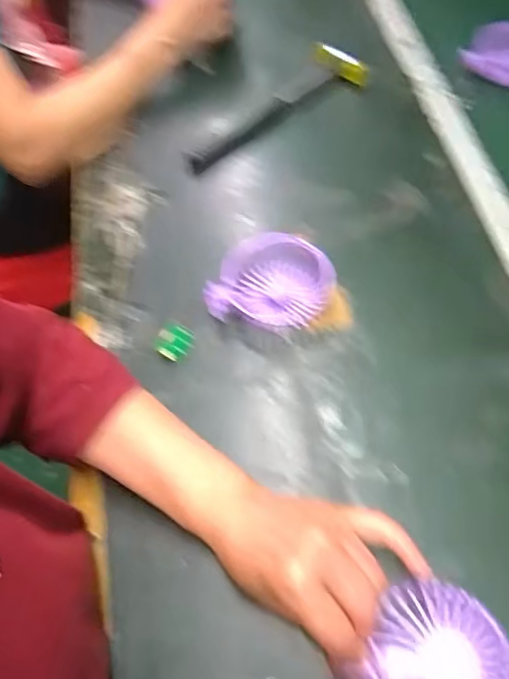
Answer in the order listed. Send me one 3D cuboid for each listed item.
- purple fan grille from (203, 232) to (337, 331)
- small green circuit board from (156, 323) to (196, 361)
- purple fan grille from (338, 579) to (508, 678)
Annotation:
[{"bbox_3d":[0.017,-0.051,0.500,0.109,0.035,0.086,6,61,7],"label":"purple fan grille"},{"bbox_3d":[-0.071,0.003,0.487,0.028,0.015,0.032,19,63,14],"label":"small green circuit board"},{"bbox_3d":[0.113,0.197,0.331,0.087,0.029,0.085,38,68,23],"label":"purple fan grille"}]

